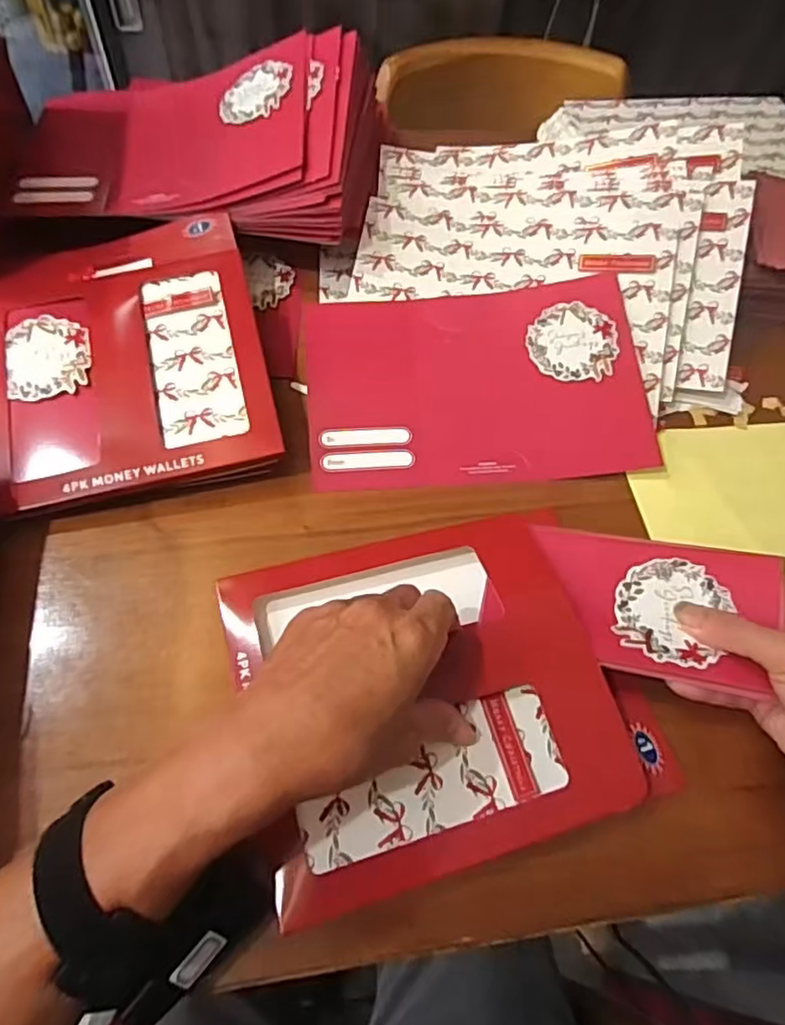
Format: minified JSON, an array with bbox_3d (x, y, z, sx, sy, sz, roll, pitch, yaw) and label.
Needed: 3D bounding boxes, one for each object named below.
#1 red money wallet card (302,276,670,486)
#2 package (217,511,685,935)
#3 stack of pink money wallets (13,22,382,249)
[{"bbox_3d":[0.065,-0.100,0.482,0.255,0.009,0.163,-5,72,-4],"label":"red money wallet card"},{"bbox_3d":[0.029,0.096,0.369,0.225,0.022,0.194,-13,61,-12],"label":"package"},{"bbox_3d":[-0.165,-0.319,0.526,0.296,0.093,0.174,8,59,0],"label":"stack of pink money wallets"}]

